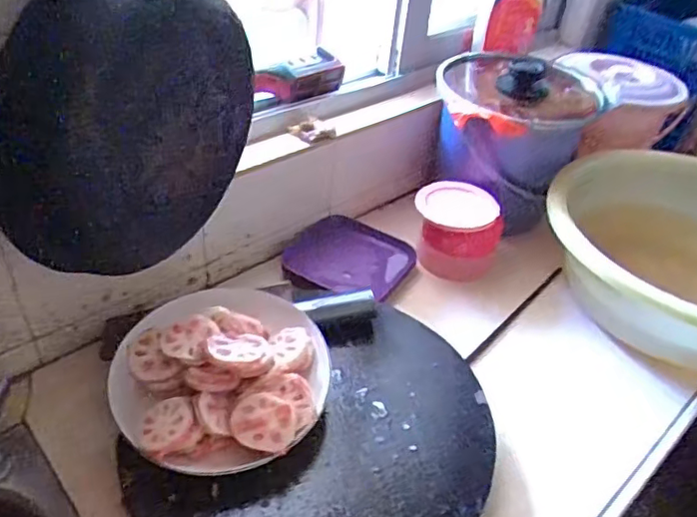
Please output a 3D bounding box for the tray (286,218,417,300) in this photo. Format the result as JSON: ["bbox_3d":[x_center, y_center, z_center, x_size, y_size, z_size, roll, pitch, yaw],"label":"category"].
[{"bbox_3d":[-0.002,-0.002,0.779,0.161,0.022,0.107,18,66,17],"label":"tray"}]

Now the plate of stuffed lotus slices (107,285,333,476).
[{"bbox_3d":[-0.114,0.098,0.541,0.188,0.085,0.184,4,39,-3],"label":"plate of stuffed lotus slices"}]

